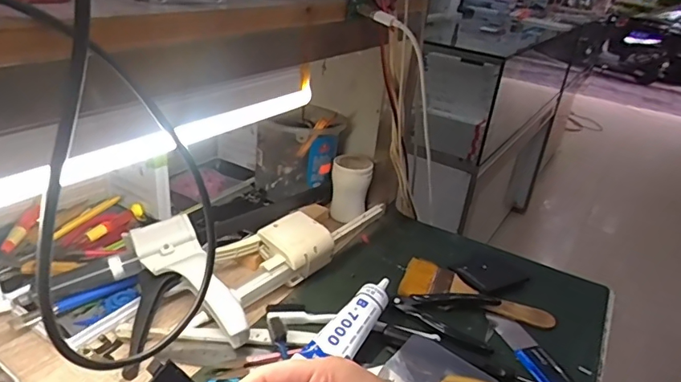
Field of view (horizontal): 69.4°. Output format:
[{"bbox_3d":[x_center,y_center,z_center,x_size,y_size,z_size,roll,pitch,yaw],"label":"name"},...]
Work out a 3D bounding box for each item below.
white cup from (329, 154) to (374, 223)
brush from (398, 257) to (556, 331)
[{"bbox_3d":[0.013,-0.003,0.682,0.051,0.081,0.047,5,26,-3],"label":"white cup"},{"bbox_3d":[0.149,0.116,0.542,0.163,0.012,0.061,17,28,23],"label":"brush"}]

